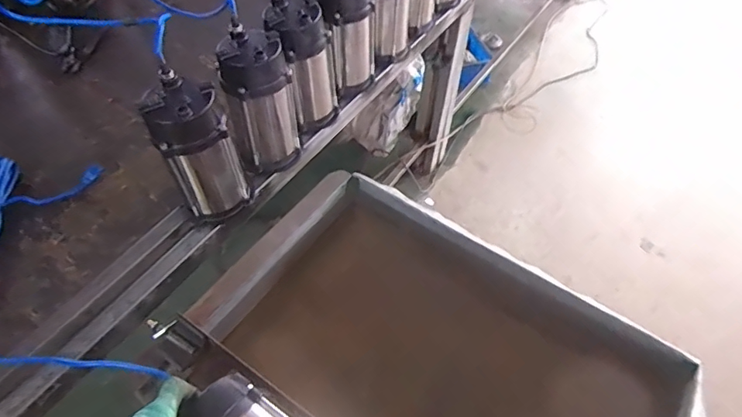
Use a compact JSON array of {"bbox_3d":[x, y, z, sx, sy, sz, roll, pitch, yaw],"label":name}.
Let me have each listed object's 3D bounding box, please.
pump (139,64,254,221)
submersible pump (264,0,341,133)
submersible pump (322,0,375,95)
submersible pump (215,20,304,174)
[{"bbox_3d":[-0.298,-0.093,0.851,0.119,0.259,0.104,-26,57,-21],"label":"pump"},{"bbox_3d":[-0.139,-0.282,1.013,0.127,0.261,0.140,-8,52,-8],"label":"submersible pump"},{"bbox_3d":[-0.054,-0.391,1.096,0.121,0.260,0.118,-8,52,-8],"label":"submersible pump"},{"bbox_3d":[-0.213,-0.200,0.941,0.123,0.253,0.105,-20,55,-17],"label":"submersible pump"}]

